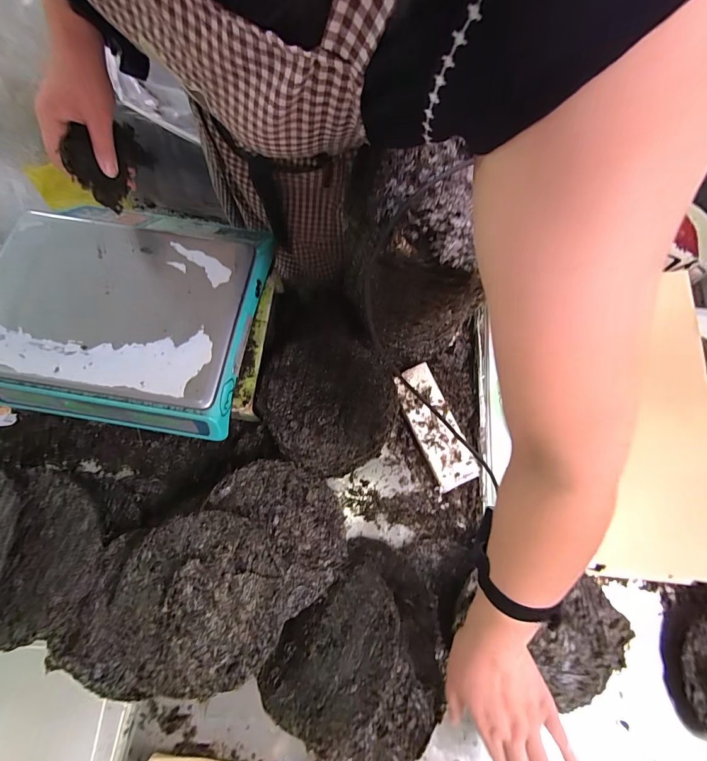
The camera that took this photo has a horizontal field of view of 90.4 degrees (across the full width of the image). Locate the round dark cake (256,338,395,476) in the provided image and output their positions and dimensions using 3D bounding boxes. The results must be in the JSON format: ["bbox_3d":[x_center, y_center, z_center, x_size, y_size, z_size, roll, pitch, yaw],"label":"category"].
[{"bbox_3d":[-0.033,0.025,0.517,0.192,0.039,0.202,0,74,0],"label":"round dark cake"}]

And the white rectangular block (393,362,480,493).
[{"bbox_3d":[0.134,0.074,0.589,0.072,0.022,0.204,-22,76,-6],"label":"white rectangular block"}]

